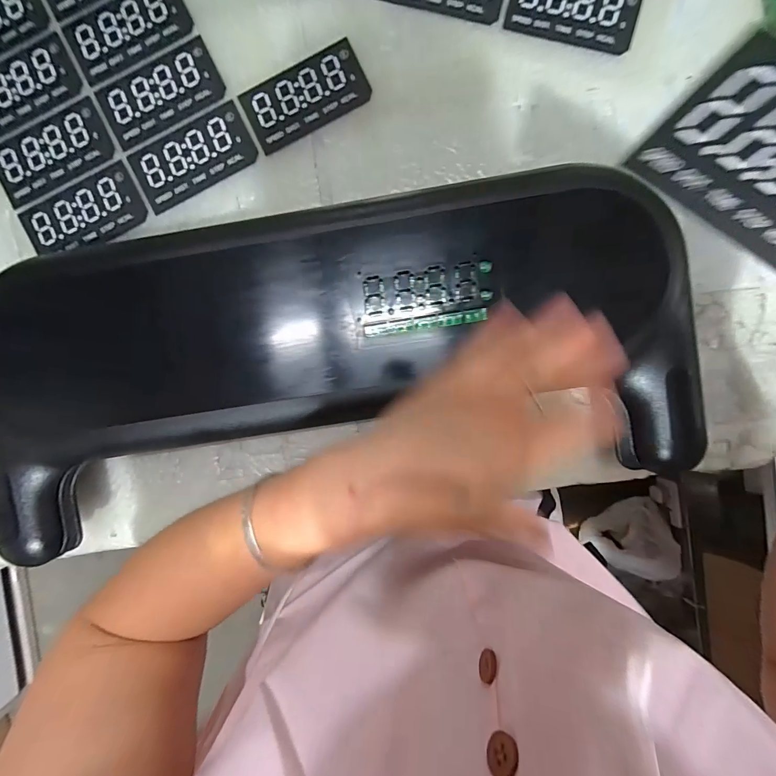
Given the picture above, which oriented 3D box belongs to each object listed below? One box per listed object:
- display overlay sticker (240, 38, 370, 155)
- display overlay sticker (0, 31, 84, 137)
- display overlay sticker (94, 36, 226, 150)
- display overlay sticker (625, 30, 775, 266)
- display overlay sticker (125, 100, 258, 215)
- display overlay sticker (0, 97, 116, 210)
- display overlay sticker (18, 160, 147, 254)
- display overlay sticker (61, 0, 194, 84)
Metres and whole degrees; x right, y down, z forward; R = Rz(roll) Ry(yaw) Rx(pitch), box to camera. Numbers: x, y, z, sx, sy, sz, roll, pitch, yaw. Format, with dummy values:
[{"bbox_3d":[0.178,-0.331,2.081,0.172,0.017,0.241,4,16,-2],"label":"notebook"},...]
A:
[{"bbox_3d":[-0.061,-0.217,0.273,0.090,0.004,0.048,-25,92,3],"label":"display overlay sticker"},{"bbox_3d":[-0.279,-0.227,0.280,0.089,0.004,0.049,-26,92,3],"label":"display overlay sticker"},{"bbox_3d":[-0.171,-0.223,0.278,0.089,0.004,0.047,-26,92,3],"label":"display overlay sticker"},{"bbox_3d":[0.140,-0.079,0.134,0.084,0.045,0.008,26,63,-9],"label":"display overlay sticker"},{"bbox_3d":[-0.147,-0.174,0.278,0.090,0.004,0.050,-25,92,3],"label":"display overlay sticker"},{"bbox_3d":[-0.255,-0.179,0.282,0.089,0.004,0.048,-25,94,2],"label":"display overlay sticker"},{"bbox_3d":[-0.232,-0.132,0.282,0.091,0.004,0.047,-25,92,3],"label":"display overlay sticker"},{"bbox_3d":[-0.194,-0.270,0.276,0.089,0.004,0.046,-25,92,3],"label":"display overlay sticker"}]

